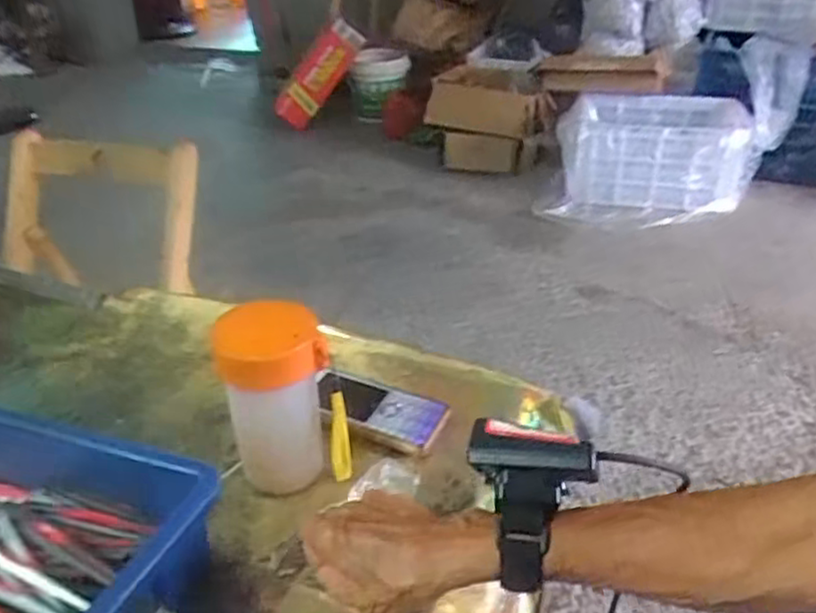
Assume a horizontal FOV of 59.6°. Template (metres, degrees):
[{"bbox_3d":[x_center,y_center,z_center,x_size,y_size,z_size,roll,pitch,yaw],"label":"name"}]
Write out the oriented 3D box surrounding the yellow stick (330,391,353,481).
[{"bbox_3d":[-0.049,0.094,0.513,0.015,0.081,0.008,-3,32,-2],"label":"yellow stick"}]

